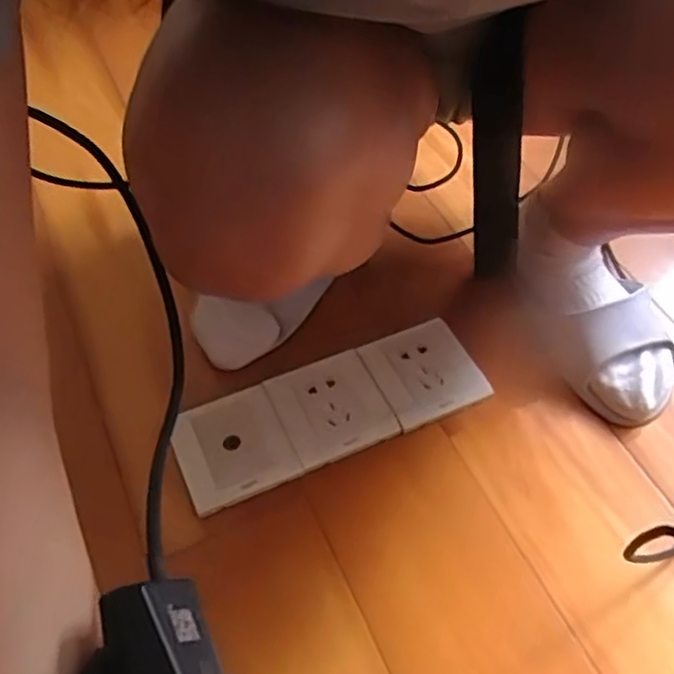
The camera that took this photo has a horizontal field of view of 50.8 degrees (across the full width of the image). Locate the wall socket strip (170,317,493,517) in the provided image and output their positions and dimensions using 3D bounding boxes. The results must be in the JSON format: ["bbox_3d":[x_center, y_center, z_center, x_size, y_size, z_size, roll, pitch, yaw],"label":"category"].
[{"bbox_3d":[-0.006,0.056,0.576,0.248,0.013,0.087,-19,56,-17],"label":"wall socket strip"}]

